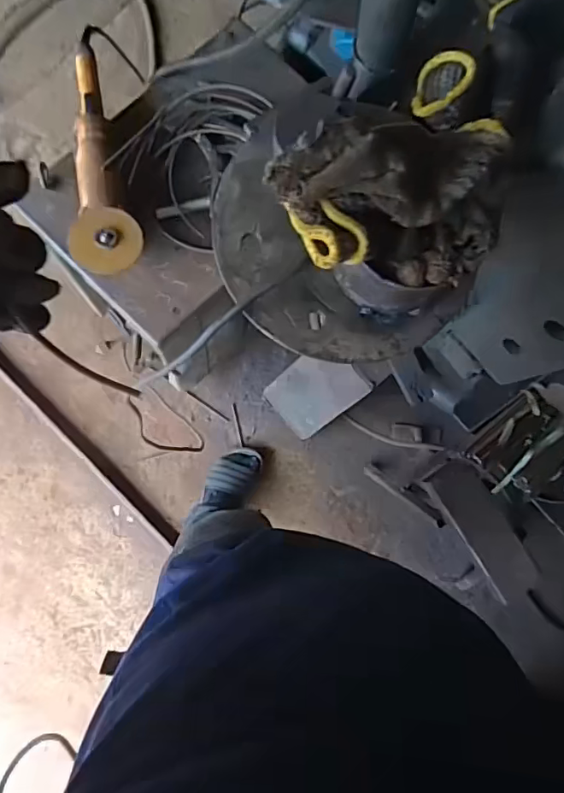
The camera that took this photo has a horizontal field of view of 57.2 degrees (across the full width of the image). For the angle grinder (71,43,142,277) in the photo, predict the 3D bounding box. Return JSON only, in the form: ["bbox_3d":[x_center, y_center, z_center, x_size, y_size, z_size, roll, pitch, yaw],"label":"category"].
[{"bbox_3d":[-0.278,-0.345,0.738,0.088,0.074,0.364,-15,84,-7],"label":"angle grinder"}]

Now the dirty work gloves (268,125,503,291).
[{"bbox_3d":[0.096,-0.141,0.371,0.192,0.059,0.117,-17,84,-7],"label":"dirty work gloves"}]

